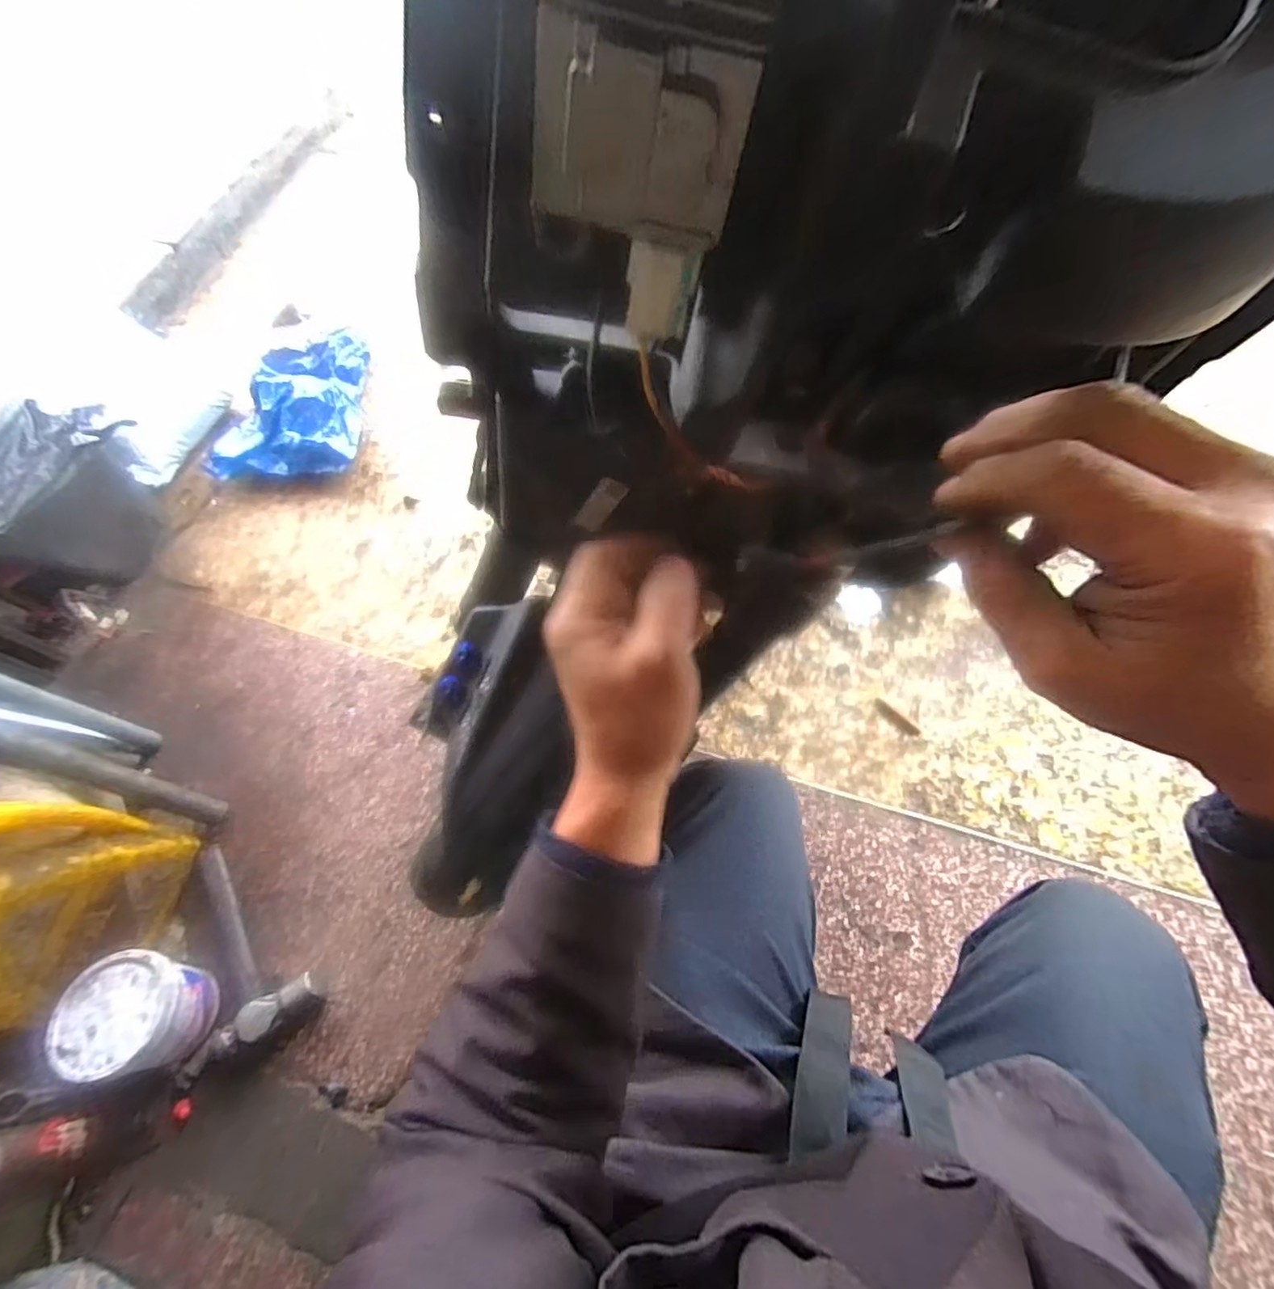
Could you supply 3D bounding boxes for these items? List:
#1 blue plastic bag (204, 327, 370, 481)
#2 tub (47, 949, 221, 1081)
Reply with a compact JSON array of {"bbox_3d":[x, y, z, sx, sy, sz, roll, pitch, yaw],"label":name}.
[{"bbox_3d":[-0.627,-0.450,1.134,0.245,0.067,0.339,-5,66,1],"label":"blue plastic bag"},{"bbox_3d":[-0.555,0.410,0.690,0.107,0.111,0.116,1,65,3],"label":"tub"}]

